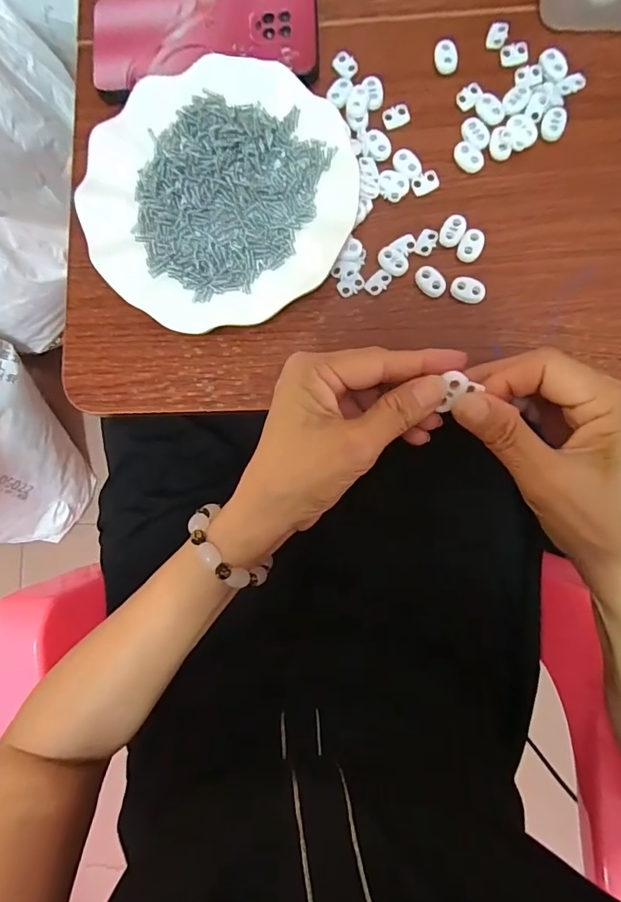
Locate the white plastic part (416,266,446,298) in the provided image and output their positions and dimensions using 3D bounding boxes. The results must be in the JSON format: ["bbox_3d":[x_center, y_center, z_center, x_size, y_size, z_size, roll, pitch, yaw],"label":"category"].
[{"bbox_3d":[0.082,-0.116,0.308,0.015,0.005,0.024,-44,84,0],"label":"white plastic part"}]

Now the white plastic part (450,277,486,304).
[{"bbox_3d":[0.107,-0.109,0.305,0.022,0.006,0.015,26,88,5],"label":"white plastic part"}]

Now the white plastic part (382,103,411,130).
[{"bbox_3d":[0.061,-0.239,0.321,0.019,0.004,0.015,-20,85,2],"label":"white plastic part"}]

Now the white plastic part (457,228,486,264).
[{"bbox_3d":[0.110,-0.141,0.306,0.015,0.004,0.022,26,88,5],"label":"white plastic part"}]

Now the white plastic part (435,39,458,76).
[{"bbox_3d":[0.097,-0.282,0.321,0.015,0.005,0.023,-17,85,2],"label":"white plastic part"}]

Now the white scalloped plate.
[{"bbox_3d":[-0.063,-0.176,0.314,0.181,0.024,0.177,0,86,4],"label":"white scalloped plate"}]

